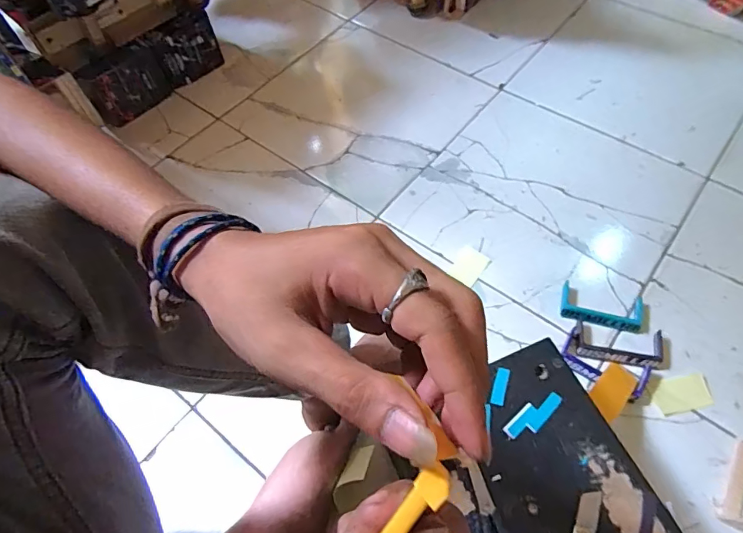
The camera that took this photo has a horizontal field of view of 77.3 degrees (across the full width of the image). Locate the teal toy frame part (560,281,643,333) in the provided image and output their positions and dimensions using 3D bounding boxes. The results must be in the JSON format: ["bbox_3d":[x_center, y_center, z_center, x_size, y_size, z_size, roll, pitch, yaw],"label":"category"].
[{"bbox_3d":[0.334,0.059,0.675,0.110,0.007,0.060,15,62,11],"label":"teal toy frame part"}]

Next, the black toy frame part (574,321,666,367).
[{"bbox_3d":[0.342,0.107,0.641,0.117,0.016,0.054,9,61,8],"label":"black toy frame part"}]

